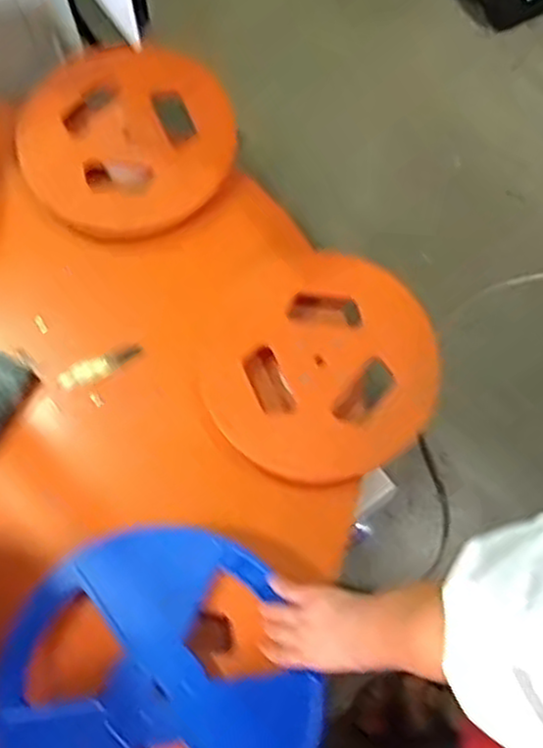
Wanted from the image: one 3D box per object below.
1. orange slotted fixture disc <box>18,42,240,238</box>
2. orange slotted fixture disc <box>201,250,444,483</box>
[{"bbox_3d":[-0.181,-0.292,0.981,0.266,0.062,0.248,-6,71,-2],"label":"orange slotted fixture disc"},{"bbox_3d":[0.061,-0.009,0.901,0.262,0.031,0.257,0,71,0],"label":"orange slotted fixture disc"}]

